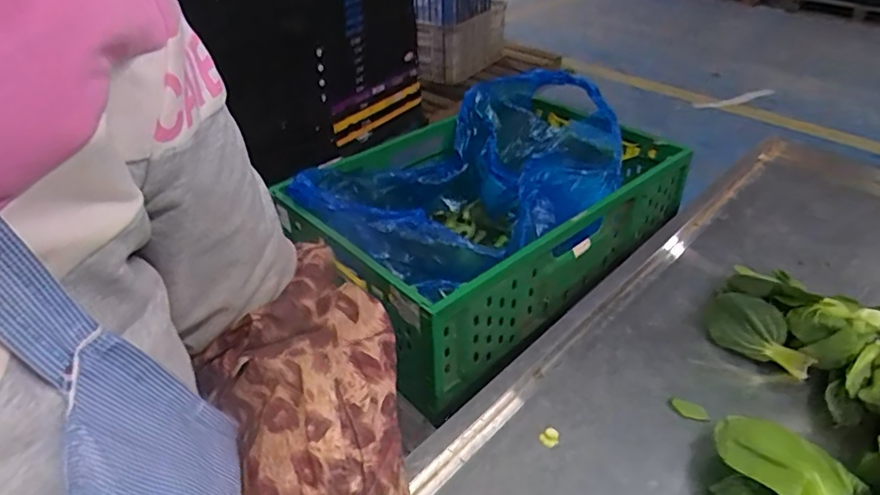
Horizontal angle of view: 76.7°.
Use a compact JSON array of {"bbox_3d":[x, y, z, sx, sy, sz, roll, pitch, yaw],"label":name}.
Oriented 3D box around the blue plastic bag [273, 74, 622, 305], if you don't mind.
[{"bbox_3d":[0.071,-0.099,0.954,0.351,0.209,0.536,27,46,33],"label":"blue plastic bag"}]

